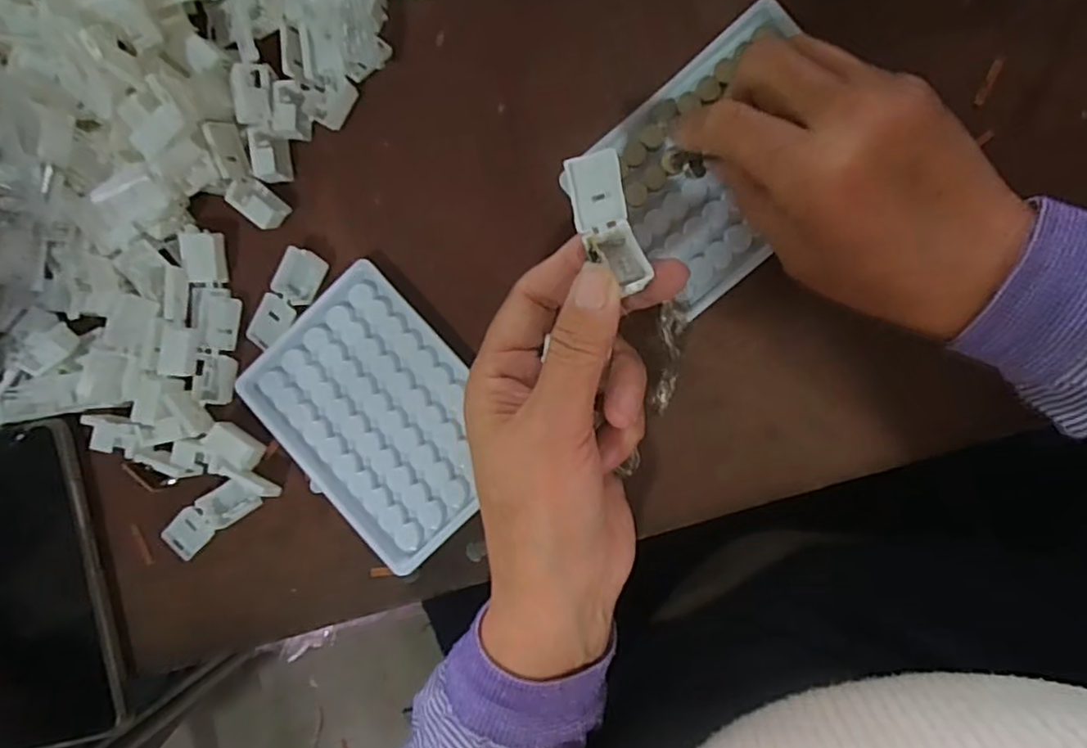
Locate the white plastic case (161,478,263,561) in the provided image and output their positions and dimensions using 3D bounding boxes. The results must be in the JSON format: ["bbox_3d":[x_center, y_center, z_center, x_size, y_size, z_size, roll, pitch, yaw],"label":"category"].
[{"bbox_3d":[-0.173,0.074,0.326,0.055,0.013,0.021,-37,86,4],"label":"white plastic case"}]

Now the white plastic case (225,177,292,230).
[{"bbox_3d":[-0.147,-0.087,0.322,0.027,0.014,0.017,40,93,5],"label":"white plastic case"}]

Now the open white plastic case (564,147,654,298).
[{"bbox_3d":[0.024,-0.057,0.235,0.021,0.015,0.050,-22,101,7],"label":"open white plastic case"}]

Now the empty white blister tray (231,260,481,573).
[{"bbox_3d":[-0.081,0.021,0.317,0.095,0.009,0.131,-44,86,4],"label":"empty white blister tray"}]

